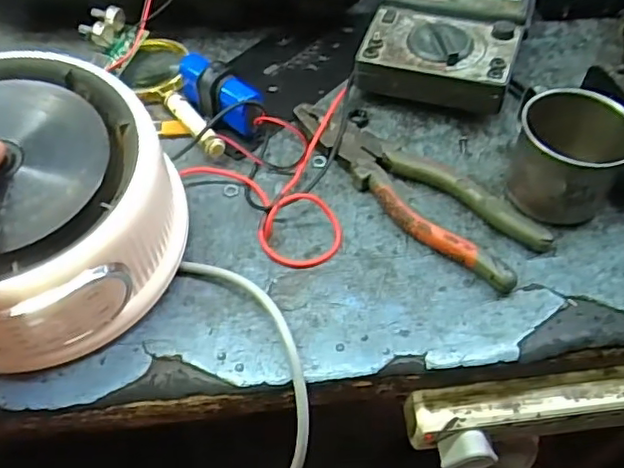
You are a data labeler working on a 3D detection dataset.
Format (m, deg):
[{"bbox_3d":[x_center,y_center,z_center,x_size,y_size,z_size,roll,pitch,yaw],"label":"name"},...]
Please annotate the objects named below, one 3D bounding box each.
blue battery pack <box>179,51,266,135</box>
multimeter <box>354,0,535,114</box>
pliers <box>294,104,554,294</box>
[{"bbox_3d":[-0.067,-0.099,0.435,0.022,0.031,0.077,-38,61,-26],"label":"blue battery pack"},{"bbox_3d":[0.108,-0.166,0.480,0.113,0.038,0.179,16,53,12],"label":"multimeter"},{"bbox_3d":[0.058,-0.029,0.403,0.189,0.018,0.051,32,58,23],"label":"pliers"}]

